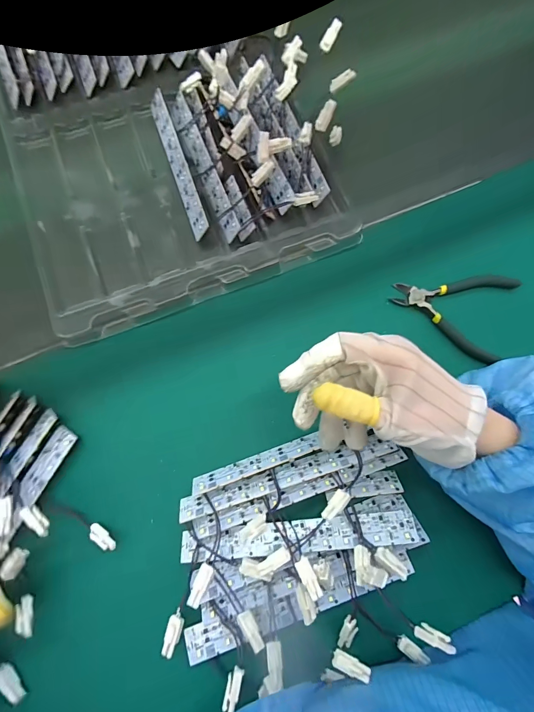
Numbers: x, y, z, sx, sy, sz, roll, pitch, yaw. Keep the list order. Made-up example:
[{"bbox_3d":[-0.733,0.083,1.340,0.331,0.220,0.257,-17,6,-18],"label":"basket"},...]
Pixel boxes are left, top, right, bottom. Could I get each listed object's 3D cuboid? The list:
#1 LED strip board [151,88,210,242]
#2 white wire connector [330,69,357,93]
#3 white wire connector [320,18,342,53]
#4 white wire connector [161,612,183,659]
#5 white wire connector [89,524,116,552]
[{"bbox_3d":[-0.096,-0.208,0.367,0.023,0.005,0.187,-30,73,36],"label":"LED strip board"},{"bbox_3d":[0.076,-0.280,0.348,0.027,0.006,0.009,-27,78,19],"label":"white wire connector"},{"bbox_3d":[0.065,-0.323,0.344,0.011,0.006,0.027,36,113,7],"label":"white wire connector"},{"bbox_3d":[-0.074,0.219,0.269,0.011,0.012,0.028,13,77,3],"label":"white wire connector"},{"bbox_3d":[-0.138,0.153,0.287,0.027,0.007,0.009,37,79,8],"label":"white wire connector"}]

